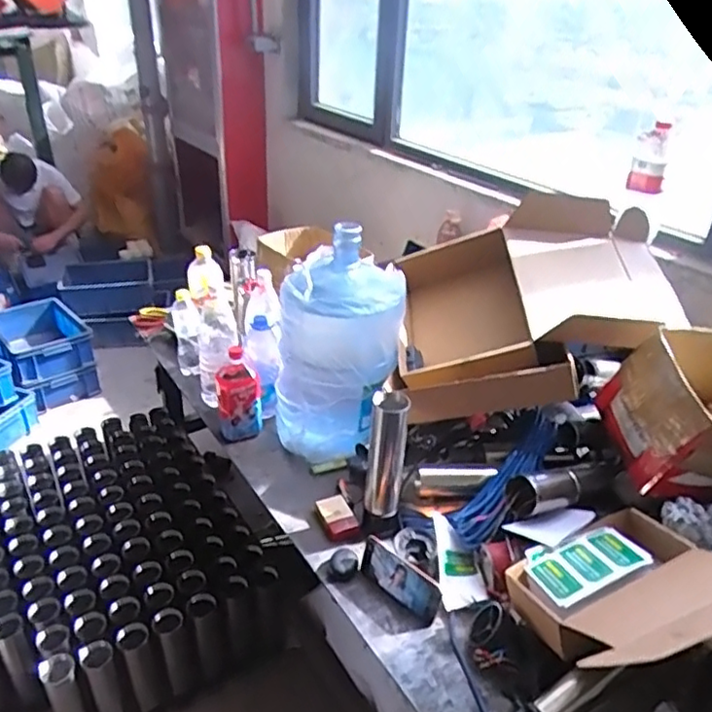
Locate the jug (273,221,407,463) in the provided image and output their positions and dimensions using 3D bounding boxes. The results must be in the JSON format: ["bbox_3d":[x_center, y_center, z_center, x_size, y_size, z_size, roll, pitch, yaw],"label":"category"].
[{"bbox_3d":[-0.042,-0.040,1.367,0.273,0.452,0.241,2,31,-1],"label":"jug"}]

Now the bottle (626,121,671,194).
[{"bbox_3d":[0.739,-0.496,1.569,0.082,0.159,0.063,15,34,20],"label":"bottle"}]

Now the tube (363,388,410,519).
[{"bbox_3d":[0.053,0.181,1.135,0.063,0.243,0.053,10,32,11],"label":"tube"}]

